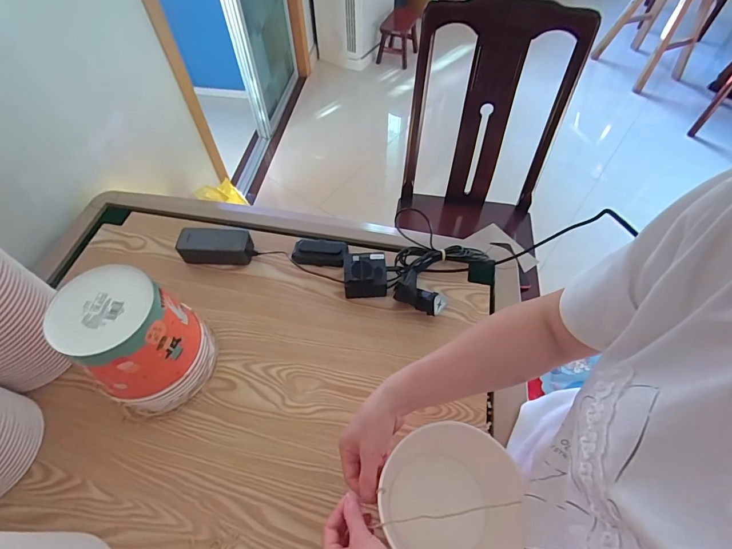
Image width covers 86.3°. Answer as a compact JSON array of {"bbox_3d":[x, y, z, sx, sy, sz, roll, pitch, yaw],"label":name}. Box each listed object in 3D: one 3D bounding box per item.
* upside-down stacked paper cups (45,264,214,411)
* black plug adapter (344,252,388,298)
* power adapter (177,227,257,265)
[{"bbox_3d":[-0.319,0.095,0.568,0.139,0.193,0.138,0,57,0],"label":"upside-down stacked paper cups"},{"bbox_3d":[-0.001,-0.001,0.718,0.076,0.060,0.073,-3,57,-3],"label":"black plug adapter"},{"bbox_3d":[-0.286,-0.055,0.759,0.135,0.052,0.057,0,57,-1],"label":"power adapter"}]

